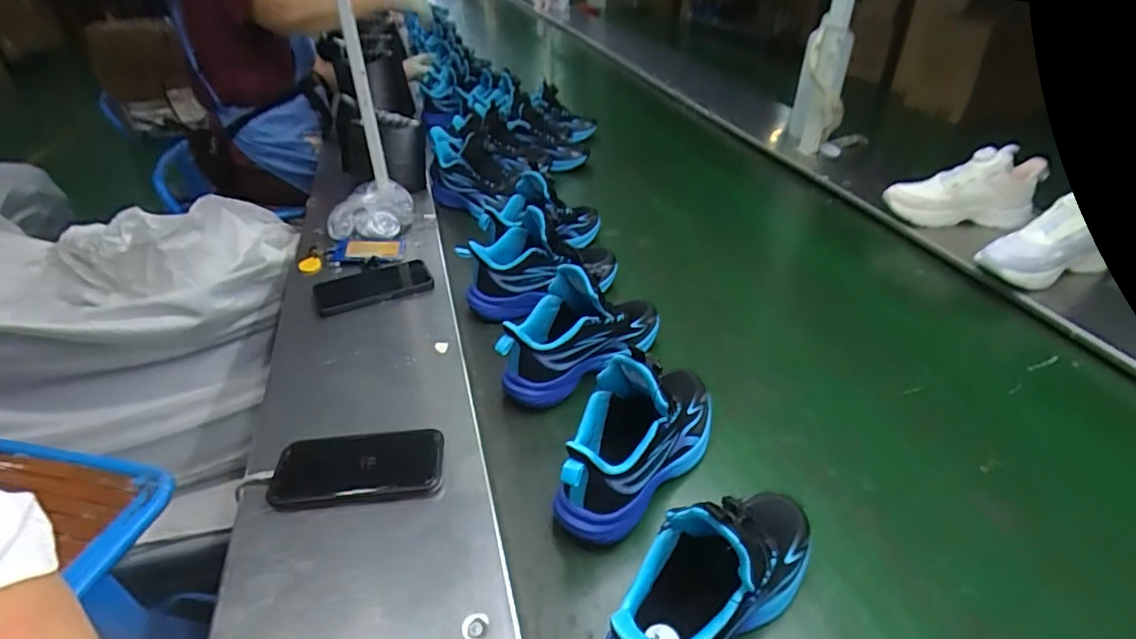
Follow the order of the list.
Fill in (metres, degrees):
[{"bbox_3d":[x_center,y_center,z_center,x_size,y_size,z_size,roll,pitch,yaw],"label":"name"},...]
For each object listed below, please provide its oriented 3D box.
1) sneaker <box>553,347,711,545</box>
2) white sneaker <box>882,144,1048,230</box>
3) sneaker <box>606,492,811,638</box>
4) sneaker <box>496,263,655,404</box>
[{"bbox_3d":[0.074,0.107,0.556,0.088,0.145,0.229,30,45,32],"label":"sneaker"},{"bbox_3d":[0.714,-0.232,1.000,0.245,0.120,0.095,-9,37,-7],"label":"white sneaker"},{"bbox_3d":[0.114,0.193,0.426,0.233,0.123,0.079,-30,44,-30],"label":"sneaker"},{"bbox_3d":[0.021,0.014,0.687,0.233,0.133,0.091,-20,42,-26],"label":"sneaker"}]

